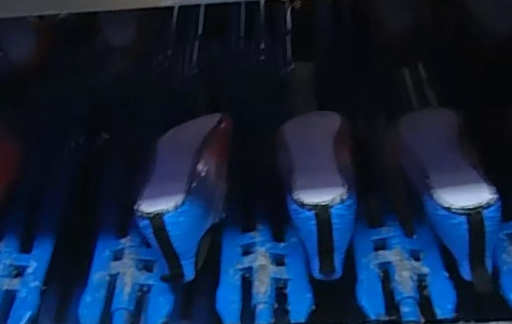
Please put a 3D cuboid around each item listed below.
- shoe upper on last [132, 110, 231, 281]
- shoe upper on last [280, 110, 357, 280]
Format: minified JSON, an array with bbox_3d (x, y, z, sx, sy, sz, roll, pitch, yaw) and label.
[{"bbox_3d":[-0.077,0.019,0.633,0.079,0.092,0.229,0,49,8],"label":"shoe upper on last"},{"bbox_3d":[0.067,0.017,0.619,0.078,0.094,0.223,-4,48,5],"label":"shoe upper on last"}]

